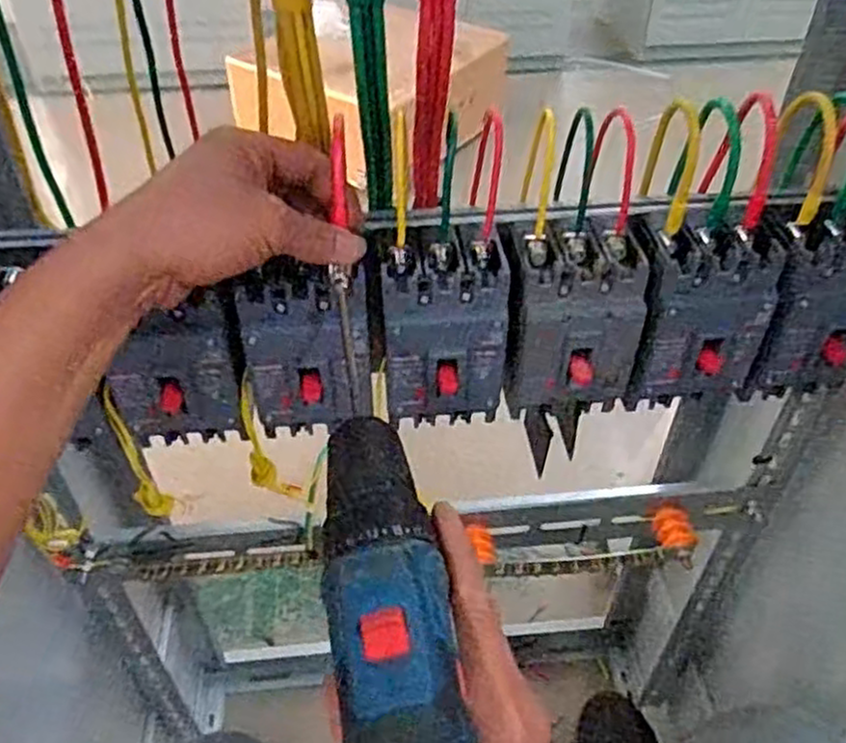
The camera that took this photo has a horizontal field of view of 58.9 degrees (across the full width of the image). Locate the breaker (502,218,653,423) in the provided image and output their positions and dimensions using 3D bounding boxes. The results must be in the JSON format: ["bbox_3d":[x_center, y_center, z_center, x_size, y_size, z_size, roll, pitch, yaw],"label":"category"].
[{"bbox_3d":[0.093,-0.033,0.484,0.084,0.108,0.062,0,44,-1],"label":"breaker"}]

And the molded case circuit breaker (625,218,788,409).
[{"bbox_3d":[0.178,-0.034,0.490,0.086,0.111,0.058,3,44,2],"label":"molded case circuit breaker"}]

